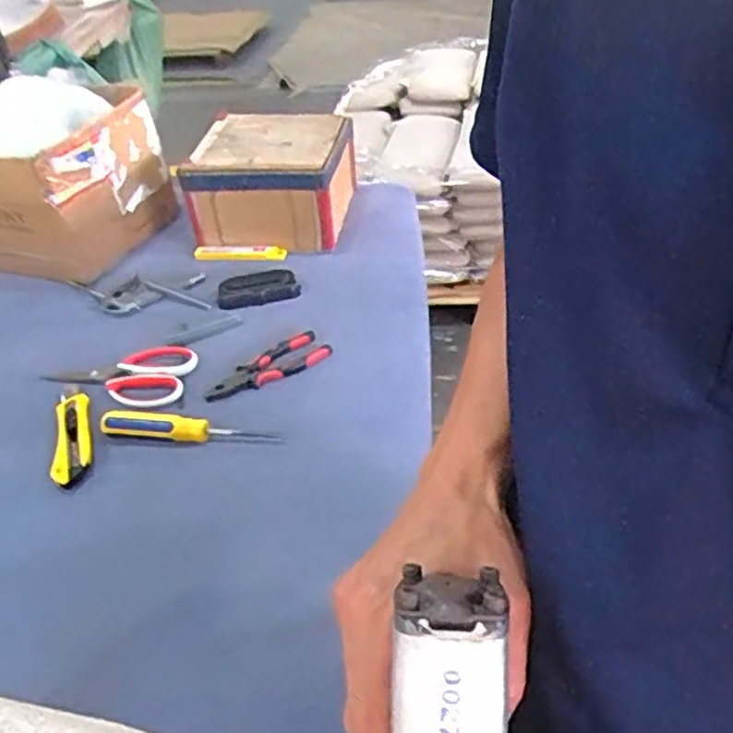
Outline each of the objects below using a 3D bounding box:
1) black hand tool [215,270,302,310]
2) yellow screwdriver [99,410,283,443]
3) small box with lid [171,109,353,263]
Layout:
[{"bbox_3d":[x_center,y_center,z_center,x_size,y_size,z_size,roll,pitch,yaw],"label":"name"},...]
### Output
[{"bbox_3d":[-0.150,-0.106,0.987,0.110,0.019,0.068,-15,34,-11],"label":"black hand tool"},{"bbox_3d":[-0.190,0.071,0.773,0.188,0.037,0.028,6,33,-5],"label":"yellow screwdriver"},{"bbox_3d":[-0.140,-0.283,1.108,0.219,0.147,0.231,1,39,9],"label":"small box with lid"}]

